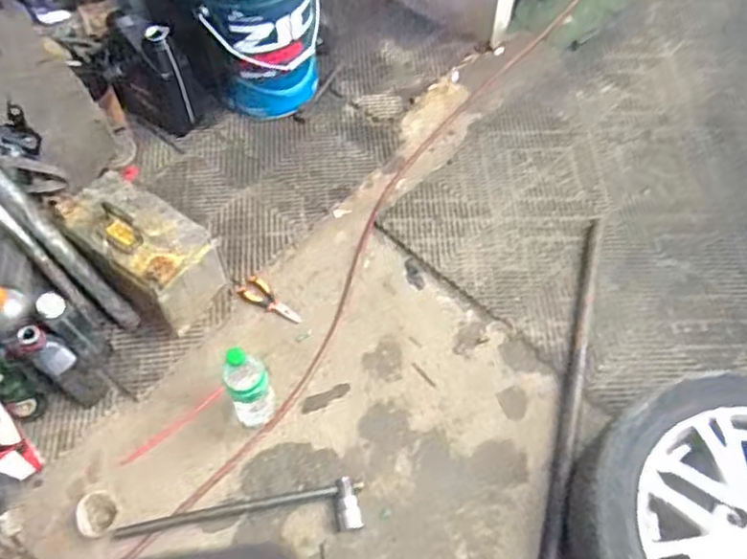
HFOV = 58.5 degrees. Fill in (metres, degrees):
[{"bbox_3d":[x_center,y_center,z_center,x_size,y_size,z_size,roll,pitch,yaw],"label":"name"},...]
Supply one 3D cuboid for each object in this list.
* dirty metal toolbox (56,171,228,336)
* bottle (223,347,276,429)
[{"bbox_3d":[-0.471,-0.044,1.389,0.312,0.228,0.178,30,63,17],"label":"dirty metal toolbox"},{"bbox_3d":[-0.231,0.210,1.253,0.083,0.212,0.074,-17,60,-11],"label":"bottle"}]

